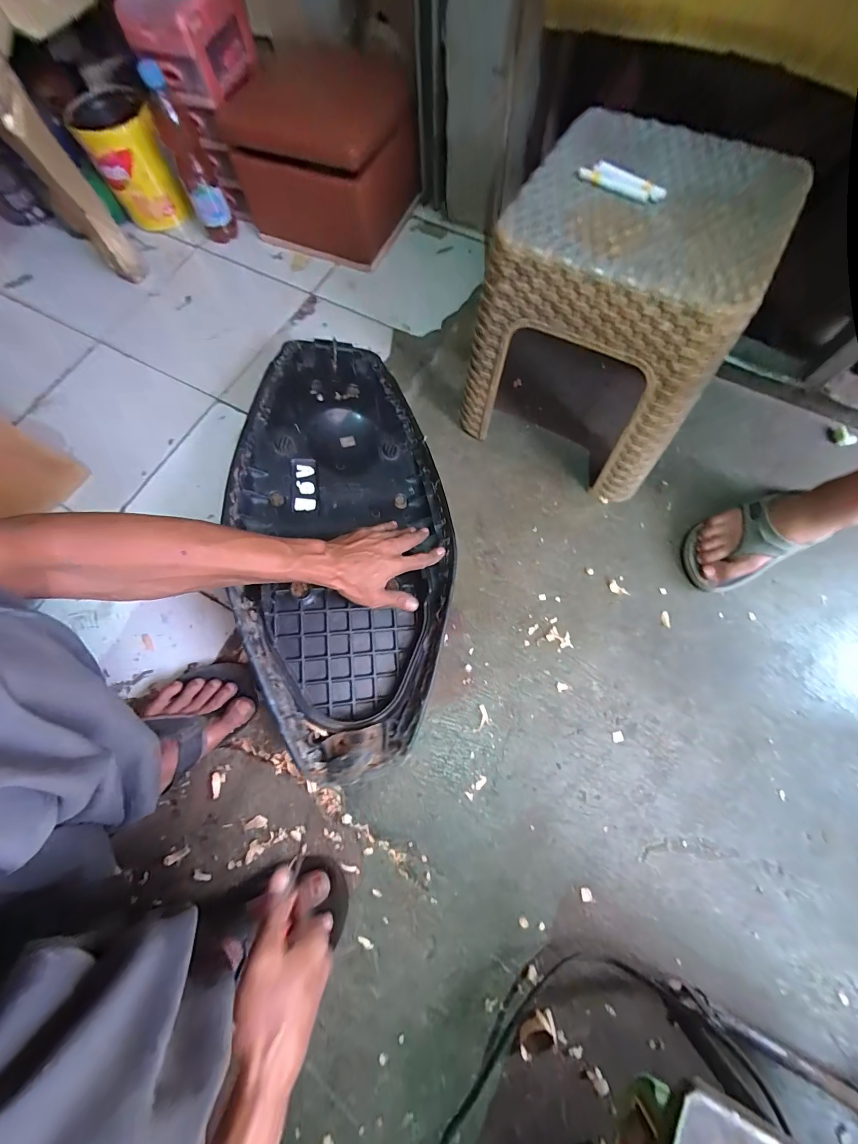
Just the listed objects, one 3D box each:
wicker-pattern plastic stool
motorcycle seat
[{"bbox_3d":[0.250,-0.346,0.548,0.296,0.301,0.292,28,74,11],"label":"wicker-pattern plastic stool"},{"bbox_3d":[-0.112,-0.071,0.537,0.271,0.107,0.652,-7,73,0],"label":"motorcycle seat"}]

